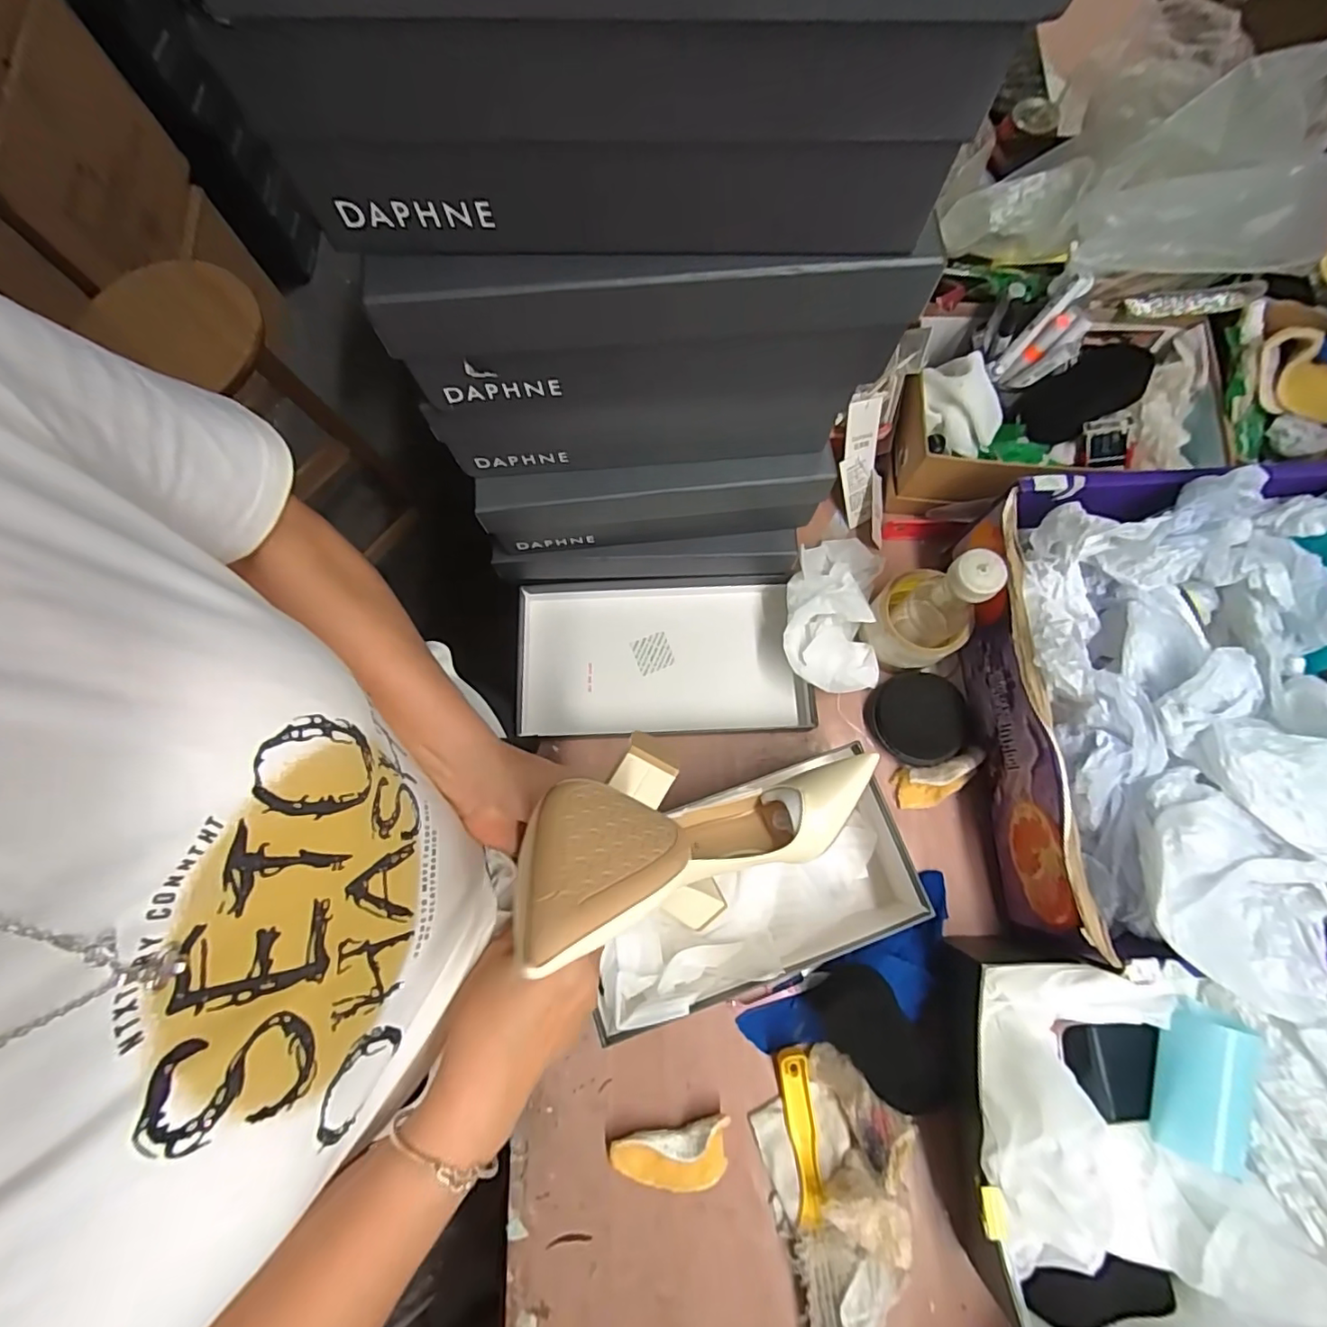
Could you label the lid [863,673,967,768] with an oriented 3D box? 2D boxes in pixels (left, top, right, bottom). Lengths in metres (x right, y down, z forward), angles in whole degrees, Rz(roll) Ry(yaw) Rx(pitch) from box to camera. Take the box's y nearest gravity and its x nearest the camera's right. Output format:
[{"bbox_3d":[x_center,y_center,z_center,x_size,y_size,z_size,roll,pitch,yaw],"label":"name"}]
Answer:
[{"bbox_3d":[0.261,0.055,0.593,0.090,0.026,0.092,-32,77,-6],"label":"lid"}]

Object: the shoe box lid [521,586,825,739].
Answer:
[{"bbox_3d":[-0.003,-0.006,0.621,0.303,0.043,0.164,0,76,2],"label":"shoe box lid"}]

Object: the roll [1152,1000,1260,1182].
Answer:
[{"bbox_3d":[0.436,0.340,0.466,0.052,0.041,0.111,18,77,6],"label":"roll"}]

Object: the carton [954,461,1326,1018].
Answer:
[{"bbox_3d":[0.448,0.040,0.495,0.293,0.177,0.412,0,76,2],"label":"carton"}]

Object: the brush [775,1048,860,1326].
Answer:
[{"bbox_3d":[0.132,0.459,0.498,0.051,0.034,0.224,-5,76,0],"label":"brush"}]

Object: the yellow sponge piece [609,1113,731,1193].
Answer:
[{"bbox_3d":[0.008,0.436,0.514,0.104,0.028,0.051,-12,76,-1],"label":"yellow sponge piece"}]

